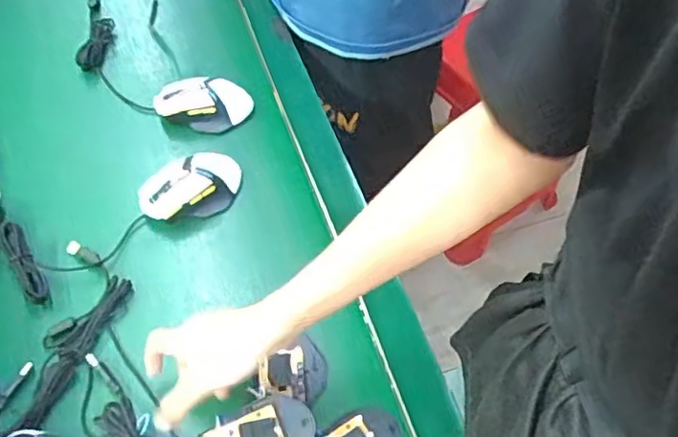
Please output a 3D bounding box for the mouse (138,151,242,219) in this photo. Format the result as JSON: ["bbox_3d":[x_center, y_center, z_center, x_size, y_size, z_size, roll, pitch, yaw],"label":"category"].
[{"bbox_3d":[-0.171,-0.035,0.703,0.123,0.043,0.067,-21,64,-16],"label":"mouse"}]

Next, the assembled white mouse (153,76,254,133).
[{"bbox_3d":[-0.175,-0.149,0.777,0.125,0.044,0.067,4,60,-3],"label":"assembled white mouse"}]

